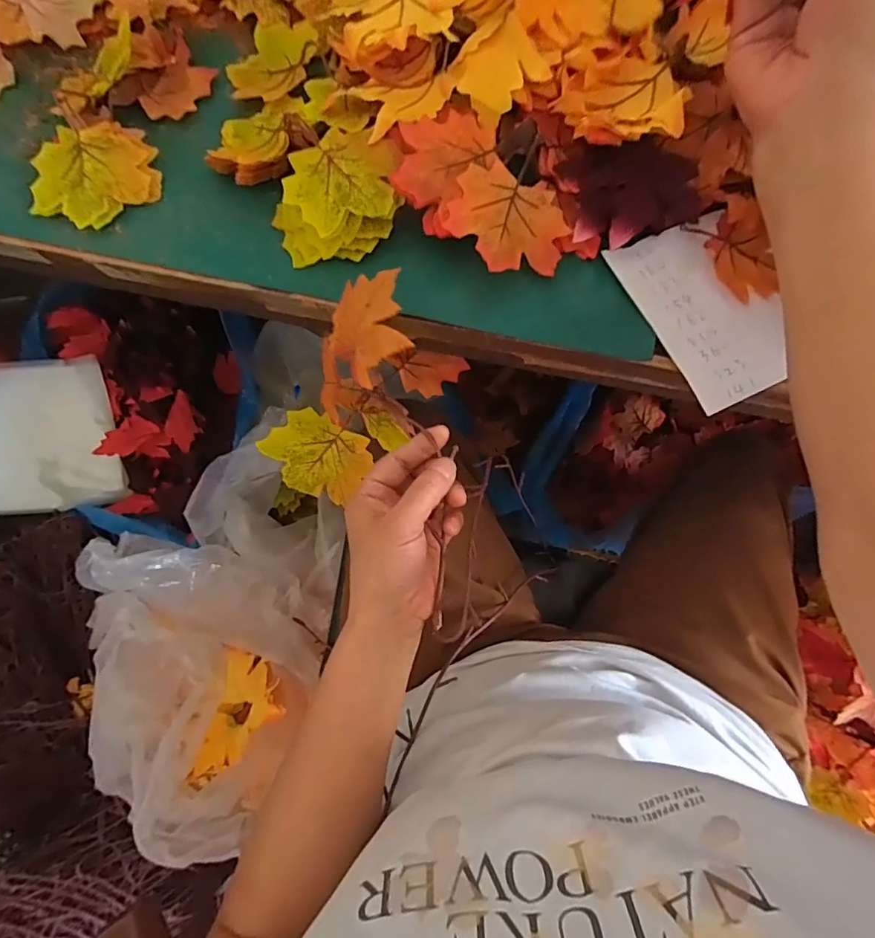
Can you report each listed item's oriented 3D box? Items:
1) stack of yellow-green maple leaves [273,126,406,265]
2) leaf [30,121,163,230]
[{"bbox_3d":[-0.076,-0.207,0.384,0.096,0.030,0.092,-4,75,0],"label":"stack of yellow-green maple leaves"},{"bbox_3d":[-0.274,-0.232,0.401,0.097,0.023,0.081,-15,75,-3],"label":"leaf"}]

